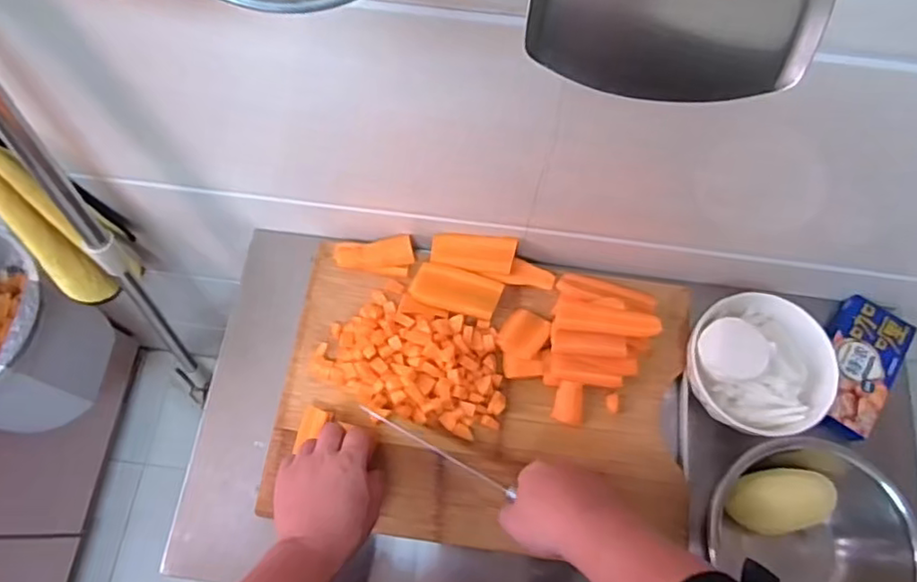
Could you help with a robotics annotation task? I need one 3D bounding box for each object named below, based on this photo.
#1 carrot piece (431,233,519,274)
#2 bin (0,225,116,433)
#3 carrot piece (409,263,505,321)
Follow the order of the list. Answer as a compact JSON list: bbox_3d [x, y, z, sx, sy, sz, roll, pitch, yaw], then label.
[{"bbox_3d":[0.018,-0.045,0.724,0.096,0.006,0.041,6,90,2],"label":"carrot piece"},{"bbox_3d":[-0.645,0.088,0.928,0.146,0.254,0.291,5,70,1],"label":"bin"},{"bbox_3d":[-0.003,0.000,0.717,0.101,0.007,0.049,14,70,4],"label":"carrot piece"}]

